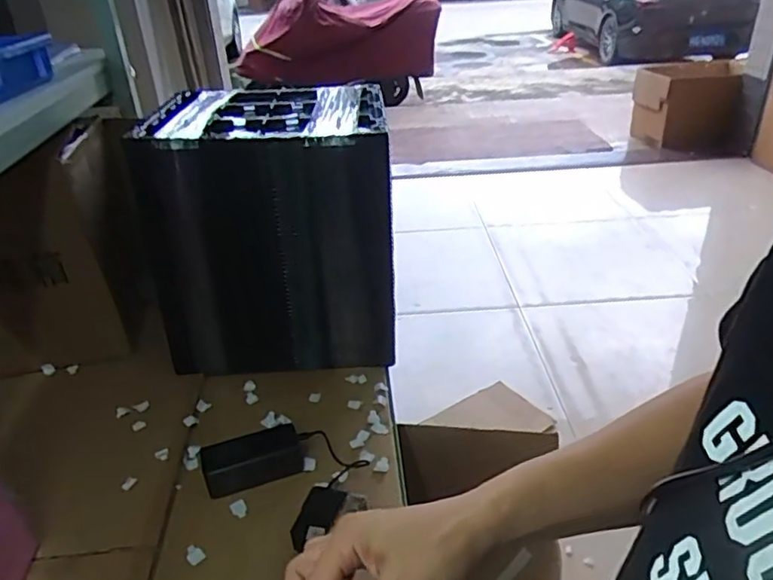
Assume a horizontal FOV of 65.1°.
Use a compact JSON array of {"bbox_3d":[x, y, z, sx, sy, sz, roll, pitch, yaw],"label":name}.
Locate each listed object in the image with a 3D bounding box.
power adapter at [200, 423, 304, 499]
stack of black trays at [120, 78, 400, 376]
[{"bbox_3d":[-0.182,0.231,0.828,0.131,0.044,0.060,-14,33,-19],"label":"power adapter"},{"bbox_3d":[-0.191,-0.107,1.050,0.365,0.400,0.308,-5,31,-5],"label":"stack of black trays"}]

